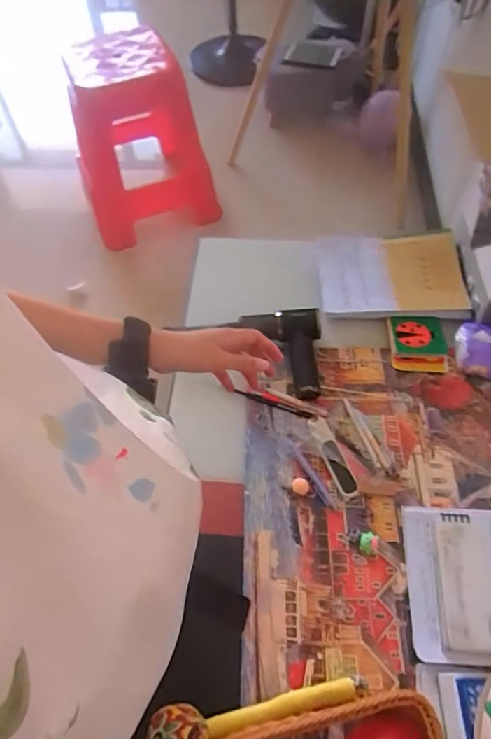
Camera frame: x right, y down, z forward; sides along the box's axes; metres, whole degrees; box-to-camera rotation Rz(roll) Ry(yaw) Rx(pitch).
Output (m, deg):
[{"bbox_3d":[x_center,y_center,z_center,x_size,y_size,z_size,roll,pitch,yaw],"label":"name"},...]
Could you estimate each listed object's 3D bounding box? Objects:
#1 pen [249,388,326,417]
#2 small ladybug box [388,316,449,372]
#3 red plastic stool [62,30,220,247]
[{"bbox_3d":[0.076,0.062,0.922,0.148,0.005,0.013,18,61,13],"label":"pen"},{"bbox_3d":[0.334,-0.052,0.974,0.098,0.023,0.117,1,58,3],"label":"small ladybug box"},{"bbox_3d":[-0.324,-0.672,1.474,0.350,0.501,0.360,-18,60,-9],"label":"red plastic stool"}]

